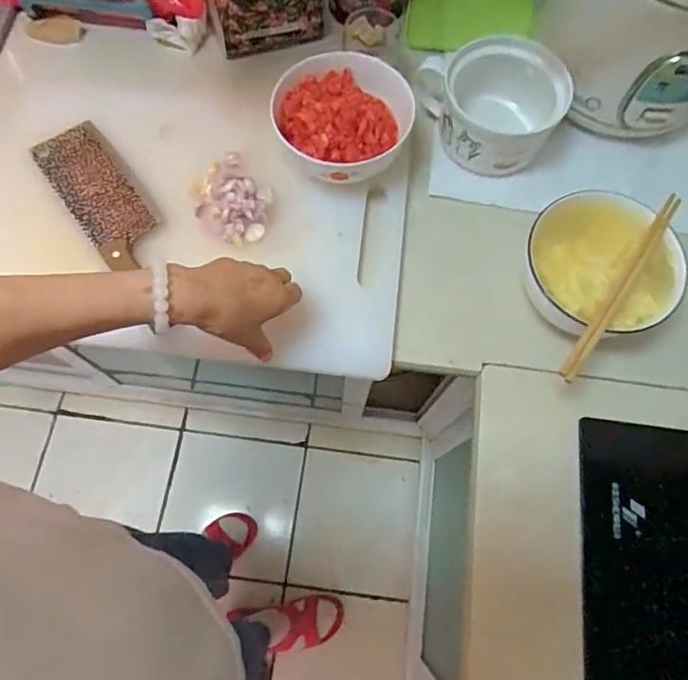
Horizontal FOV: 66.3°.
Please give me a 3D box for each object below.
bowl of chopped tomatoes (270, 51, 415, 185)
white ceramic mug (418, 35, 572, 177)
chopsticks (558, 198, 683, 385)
[{"bbox_3d":[-0.006,-0.238,0.589,0.152,0.068,0.145,1,70,-2],"label":"bowl of chopped tomatoes"},{"bbox_3d":[0.166,-0.275,0.615,0.165,0.086,0.133,20,71,5],"label":"white ceramic mug"},{"bbox_3d":[0.269,-0.055,0.505,0.014,0.012,0.233,35,73,10],"label":"chopsticks"}]

